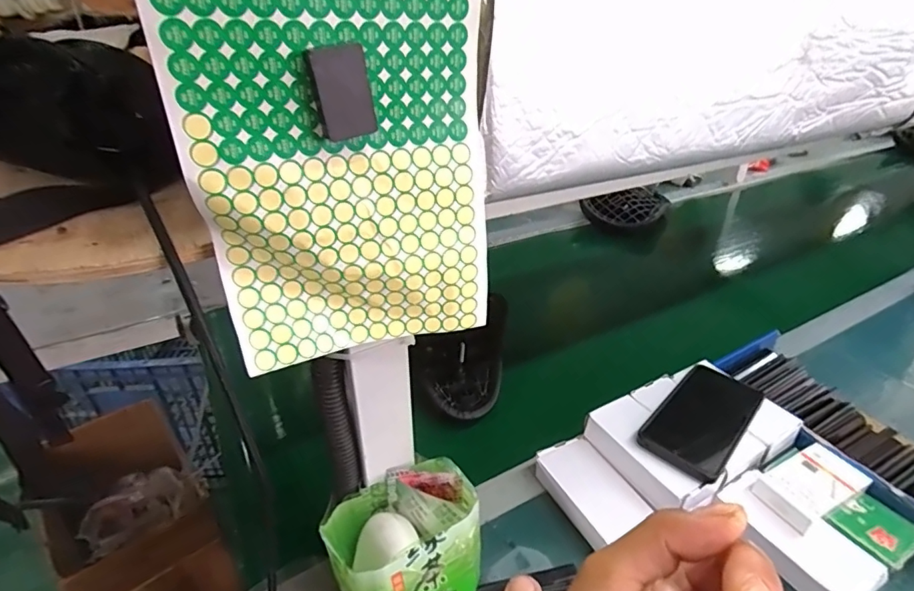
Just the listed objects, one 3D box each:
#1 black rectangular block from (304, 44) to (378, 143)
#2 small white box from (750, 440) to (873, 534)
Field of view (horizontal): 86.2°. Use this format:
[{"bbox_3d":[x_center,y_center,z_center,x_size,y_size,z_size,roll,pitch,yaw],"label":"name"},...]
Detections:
[{"bbox_3d":[-0.052,-0.092,0.225,0.028,0.040,0.010,-6,32,-11],"label":"black rectangular block"},{"bbox_3d":[0.346,0.184,0.475,0.103,0.023,0.055,-15,34,-23],"label":"small white box"}]

